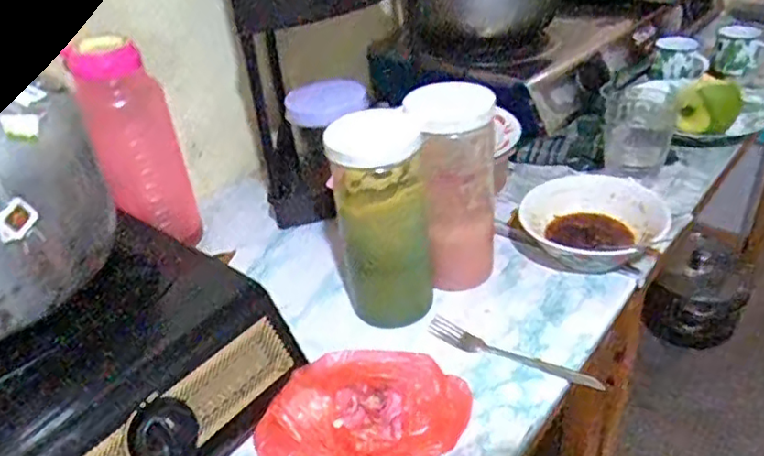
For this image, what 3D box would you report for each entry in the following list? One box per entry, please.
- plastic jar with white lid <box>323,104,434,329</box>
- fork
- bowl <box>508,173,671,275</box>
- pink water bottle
[{"bbox_3d":[-0.001,-0.009,0.654,0.095,0.220,0.096,-8,33,0],"label":"plastic jar with white lid"},{"bbox_3d":[0.125,0.120,0.619,0.173,0.014,0.022,14,39,29],"label":"fork"},{"bbox_3d":[0.235,0.000,0.740,0.184,0.055,0.162,4,35,18],"label":"bowl"},{"bbox_3d":[-0.289,-0.089,0.770,0.088,0.276,0.075,-17,34,-14],"label":"pink water bottle"}]

